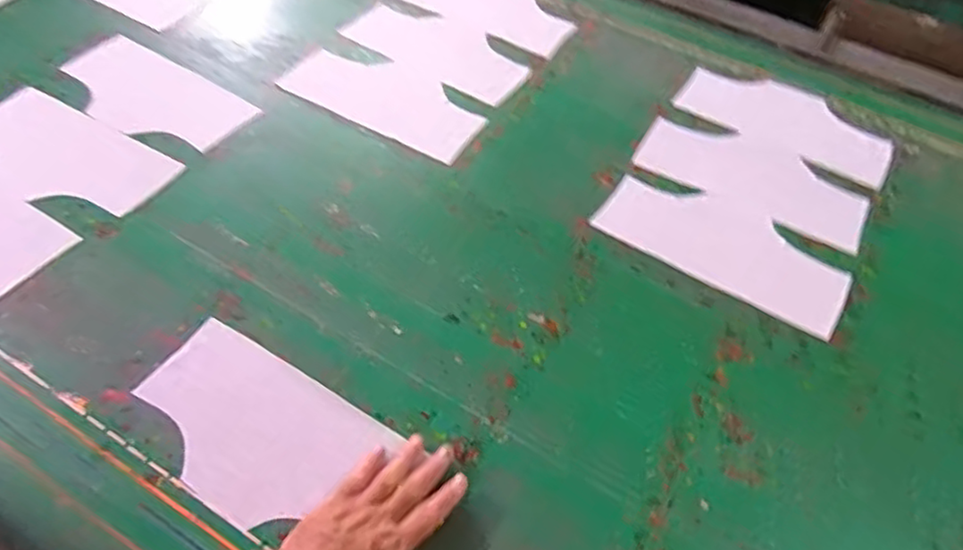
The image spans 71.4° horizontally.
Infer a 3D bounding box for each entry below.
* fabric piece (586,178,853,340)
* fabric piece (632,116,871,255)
[{"bbox_3d":[0.308,-0.042,0.852,0.305,0.005,0.138,29,55,17],"label":"fabric piece"},{"bbox_3d":[0.379,-0.141,0.937,0.305,0.006,0.153,26,52,16],"label":"fabric piece"}]

